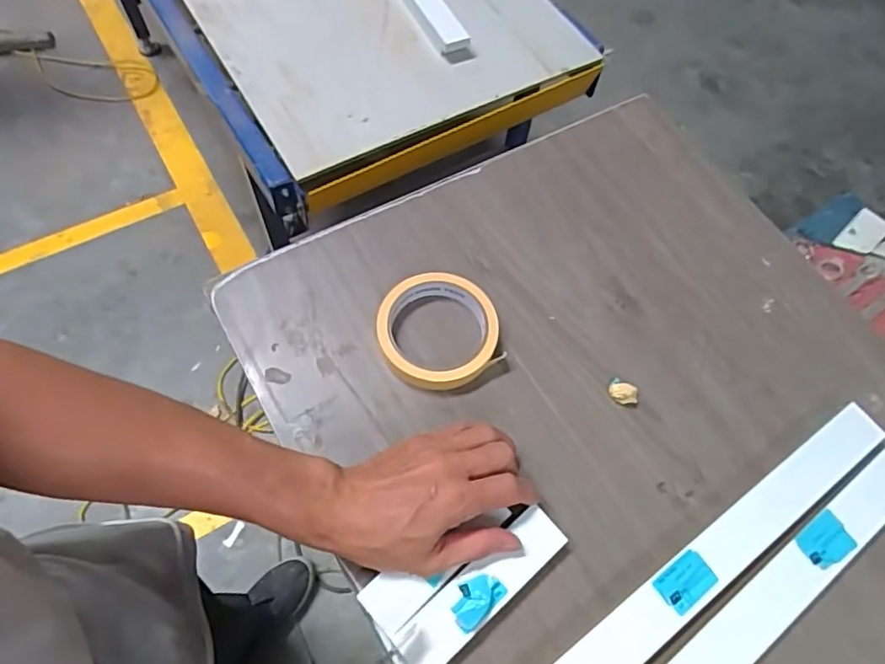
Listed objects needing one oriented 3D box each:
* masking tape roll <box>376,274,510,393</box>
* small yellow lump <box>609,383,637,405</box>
[{"bbox_3d":[-0.004,-0.003,0.479,0.096,0.026,0.093,2,64,-3],"label":"masking tape roll"},{"bbox_3d":[0.147,0.050,0.475,0.022,0.011,0.016,3,64,-2],"label":"small yellow lump"}]

